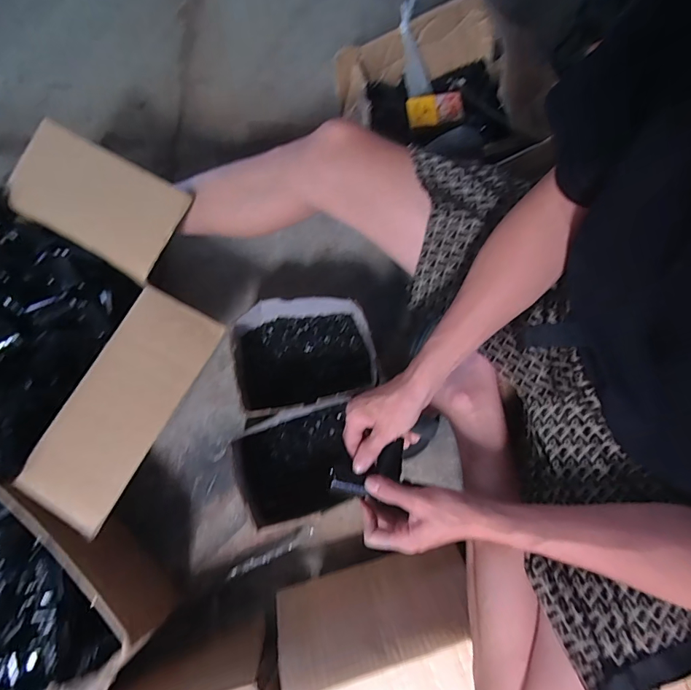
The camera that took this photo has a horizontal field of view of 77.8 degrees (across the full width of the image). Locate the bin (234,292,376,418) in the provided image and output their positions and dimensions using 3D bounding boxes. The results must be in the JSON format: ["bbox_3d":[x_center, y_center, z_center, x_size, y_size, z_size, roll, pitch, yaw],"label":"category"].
[{"bbox_3d":[-0.063,0.016,0.673,0.203,0.092,0.165,-13,77,-4],"label":"bin"}]

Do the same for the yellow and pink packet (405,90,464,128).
[{"bbox_3d":[0.151,-0.400,0.724,0.091,0.017,0.060,-11,76,-3],"label":"yellow and pink packet"}]

